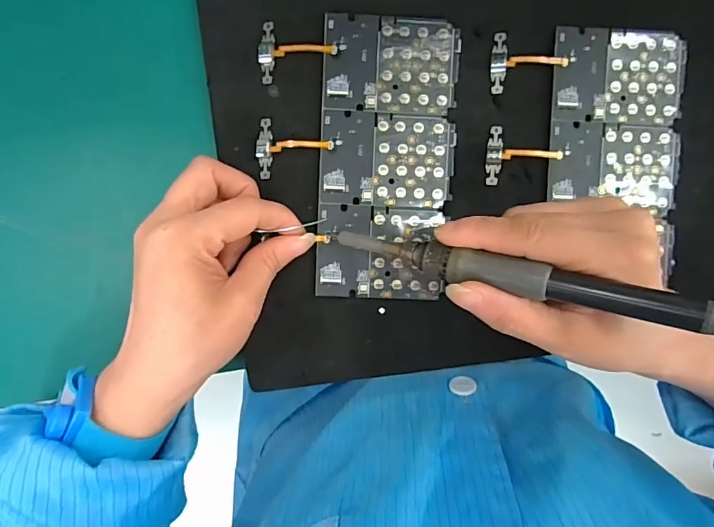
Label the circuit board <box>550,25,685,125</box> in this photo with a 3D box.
[{"bbox_3d":[0.159,-0.113,0.267,0.079,0.005,0.056,1,91,-3],"label":"circuit board"}]

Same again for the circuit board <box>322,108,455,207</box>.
[{"bbox_3d":[0.018,-0.062,0.267,0.078,0.005,0.055,3,91,-3],"label":"circuit board"}]

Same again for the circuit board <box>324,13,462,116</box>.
[{"bbox_3d":[0.020,-0.118,0.263,0.079,0.004,0.055,2,91,-3],"label":"circuit board"}]

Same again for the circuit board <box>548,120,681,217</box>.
[{"bbox_3d":[0.157,-0.060,0.272,0.078,0.008,0.051,3,91,-3],"label":"circuit board"}]

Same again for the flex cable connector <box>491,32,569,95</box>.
[{"bbox_3d":[0.104,-0.122,0.267,0.045,0.004,0.034,-3,91,-3],"label":"flex cable connector"}]

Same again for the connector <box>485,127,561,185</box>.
[{"bbox_3d":[0.102,-0.066,0.270,0.046,0.004,0.035,-2,91,-3],"label":"connector"}]

